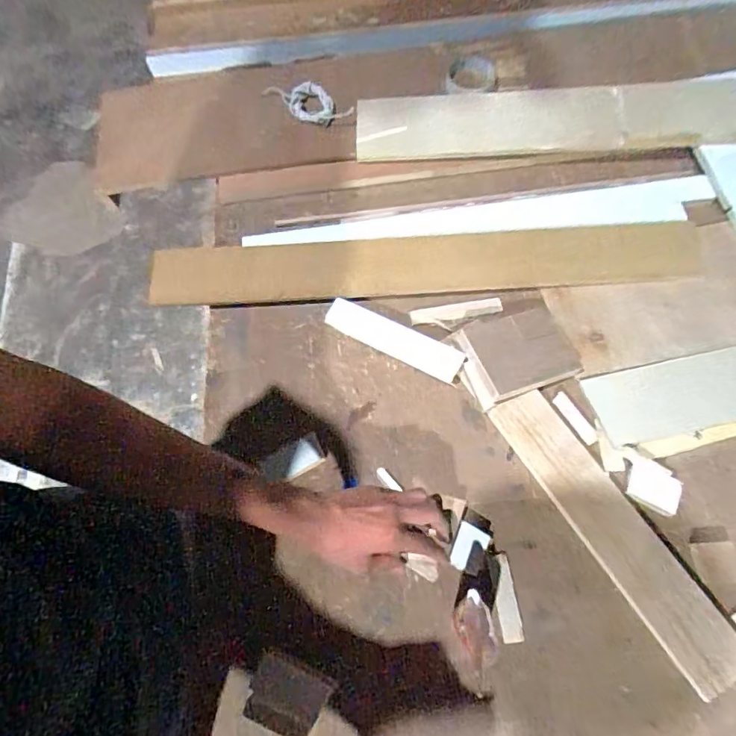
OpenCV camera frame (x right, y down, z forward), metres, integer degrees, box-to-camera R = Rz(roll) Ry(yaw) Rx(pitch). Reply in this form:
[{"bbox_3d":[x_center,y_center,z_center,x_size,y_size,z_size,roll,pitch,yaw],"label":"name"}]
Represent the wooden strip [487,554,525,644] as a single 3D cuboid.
[{"bbox_3d":[0.155,0.257,0.552,0.025,0.005,0.089,-9,66,0],"label":"wooden strip"}]

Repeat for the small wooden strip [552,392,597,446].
[{"bbox_3d":[0.265,0.064,0.630,0.020,0.004,0.072,-30,68,-9],"label":"small wooden strip"}]

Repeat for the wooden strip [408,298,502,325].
[{"bbox_3d":[0.125,-0.081,0.700,0.129,0.006,0.023,-8,66,1],"label":"wooden strip"}]

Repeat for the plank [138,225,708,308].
[{"bbox_3d":[0.075,-0.153,0.712,0.778,0.012,0.087,-3,67,3],"label":"plank"}]

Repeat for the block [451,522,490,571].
[{"bbox_3d":[0.117,0.209,0.568,0.035,0.010,0.050,20,70,12],"label":"block"}]

